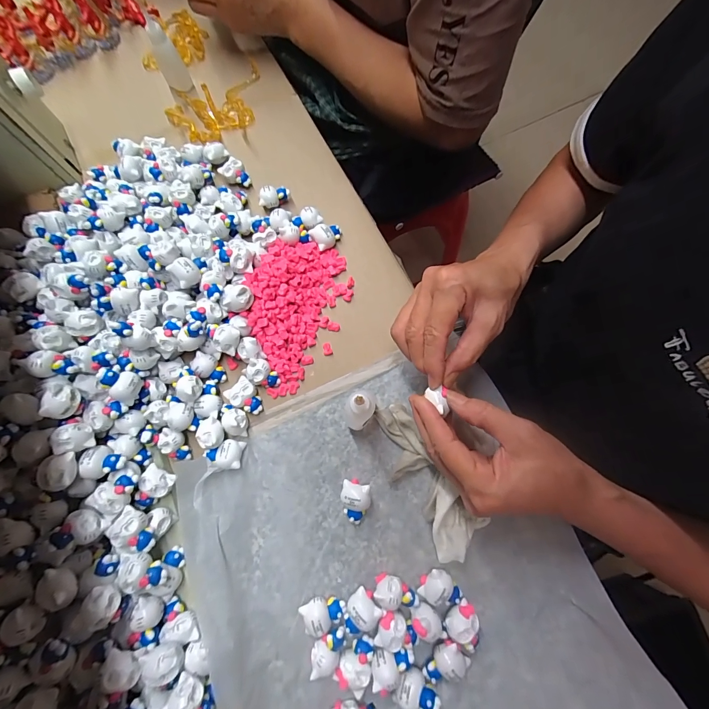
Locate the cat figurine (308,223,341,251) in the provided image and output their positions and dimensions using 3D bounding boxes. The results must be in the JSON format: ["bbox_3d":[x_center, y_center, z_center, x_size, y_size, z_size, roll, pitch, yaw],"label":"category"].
[{"bbox_3d":[-0.028,-0.126,0.356,0.032,0.017,0.024,-33,77,-8],"label":"cat figurine"}]

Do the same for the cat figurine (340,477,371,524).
[{"bbox_3d":[0.001,0.125,0.292,0.024,0.022,0.034,-3,75,0],"label":"cat figurine"}]

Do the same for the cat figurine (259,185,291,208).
[{"bbox_3d":[-0.087,-0.171,0.370,0.032,0.016,0.017,-7,75,-1],"label":"cat figurine"}]

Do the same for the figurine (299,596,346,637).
[{"bbox_3d":[-0.025,0.205,0.271,0.034,0.020,0.025,-30,77,-7],"label":"figurine"}]

